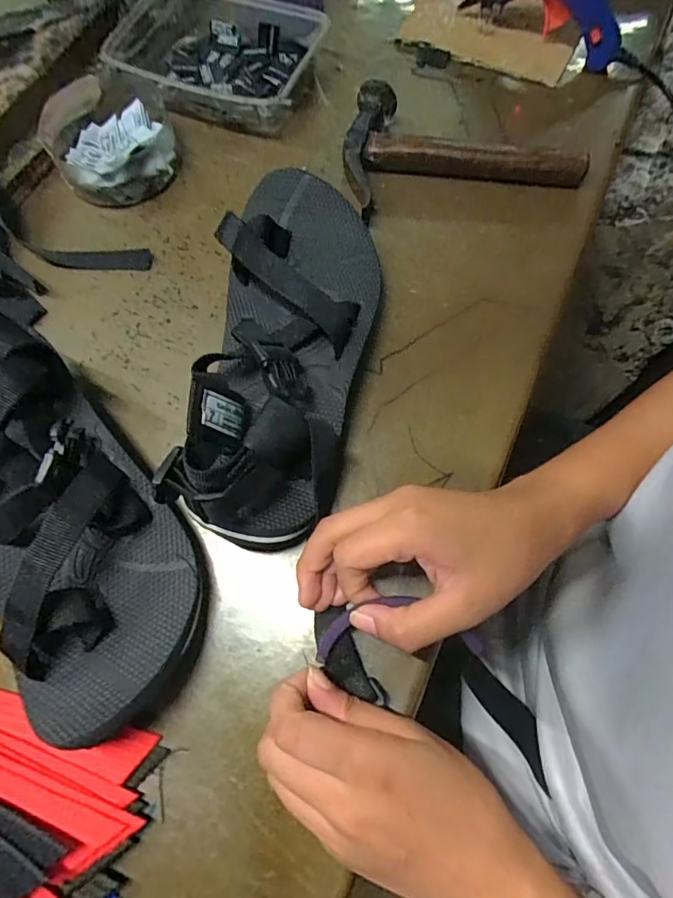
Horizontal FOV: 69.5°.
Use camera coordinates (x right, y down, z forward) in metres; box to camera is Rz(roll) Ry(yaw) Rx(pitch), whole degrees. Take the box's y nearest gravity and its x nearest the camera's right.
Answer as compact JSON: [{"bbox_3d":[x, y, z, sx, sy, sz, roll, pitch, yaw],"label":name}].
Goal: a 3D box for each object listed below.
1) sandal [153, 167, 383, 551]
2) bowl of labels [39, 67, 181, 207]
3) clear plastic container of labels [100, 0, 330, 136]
[{"bbox_3d":[-0.031,-0.065,0.305,0.093,0.068,0.247,8,70,5],"label":"sandal"},{"bbox_3d":[-0.181,-0.250,0.391,0.097,0.040,0.098,-1,69,2],"label":"bowl of labels"},{"bbox_3d":[-0.111,-0.339,0.421,0.173,0.036,0.127,22,72,10],"label":"clear plastic container of labels"}]

